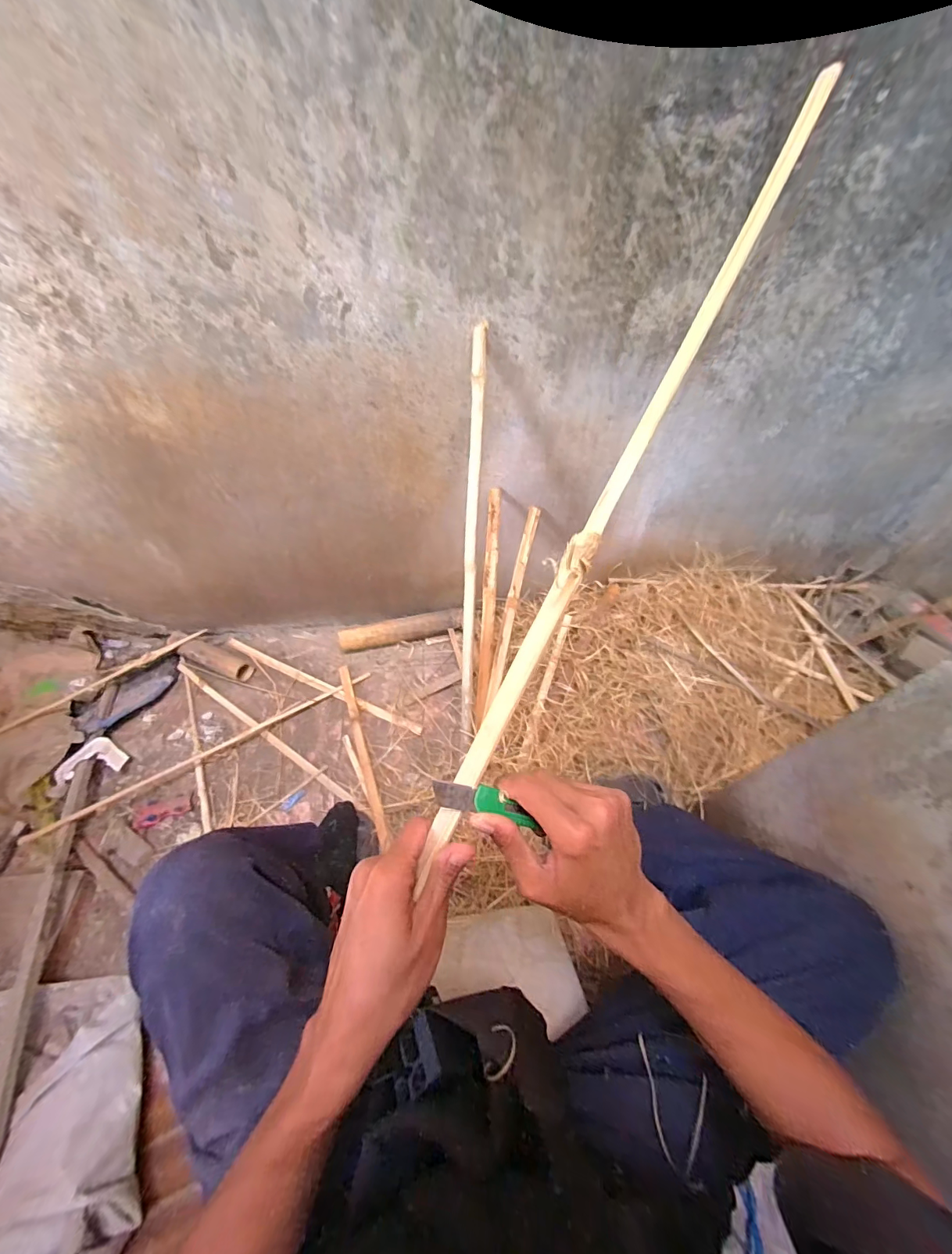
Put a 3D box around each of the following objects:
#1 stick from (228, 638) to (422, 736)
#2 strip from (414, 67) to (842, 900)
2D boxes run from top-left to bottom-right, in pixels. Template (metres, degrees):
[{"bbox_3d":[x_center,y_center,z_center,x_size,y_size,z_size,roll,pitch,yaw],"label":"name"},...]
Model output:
[{"bbox_3d":[-0.405,0.145,1.127,0.586,0.015,0.029,21,58,14],"label":"stick"},{"bbox_3d":[0.115,-0.123,0.333,0.019,0.012,0.663,27,88,17],"label":"strip"}]

